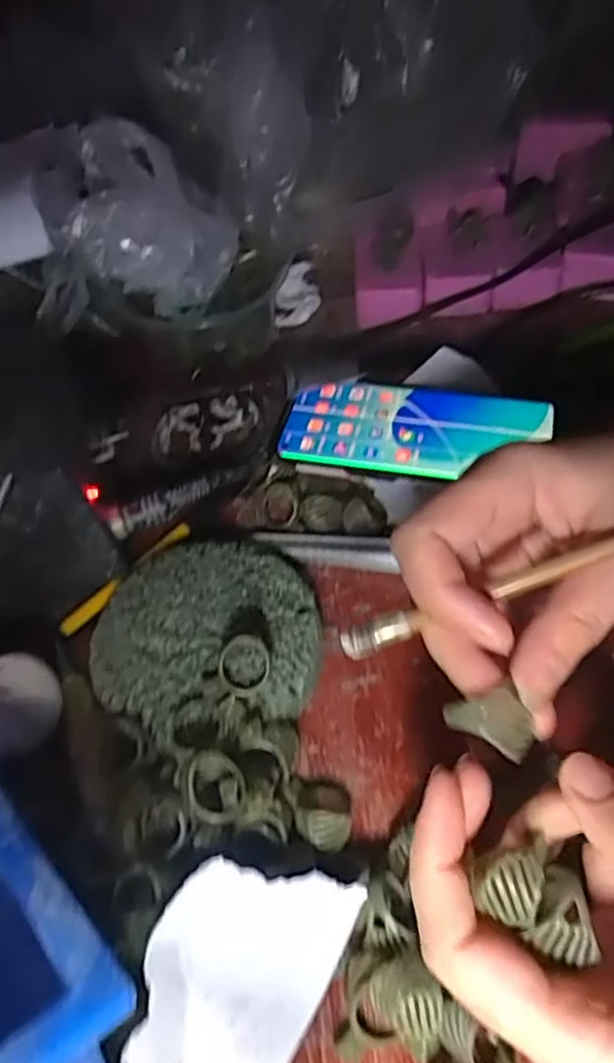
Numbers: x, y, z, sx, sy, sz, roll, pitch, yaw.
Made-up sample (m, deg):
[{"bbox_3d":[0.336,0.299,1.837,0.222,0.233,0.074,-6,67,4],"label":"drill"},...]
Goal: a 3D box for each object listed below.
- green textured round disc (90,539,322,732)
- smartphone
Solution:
[{"bbox_3d":[-0.046,0.045,0.318,0.100,0.020,0.090,-7,51,-1],"label":"green textured round disc"},{"bbox_3d":[0.062,-0.064,0.396,0.151,0.009,0.074,6,52,9],"label":"smartphone"}]

